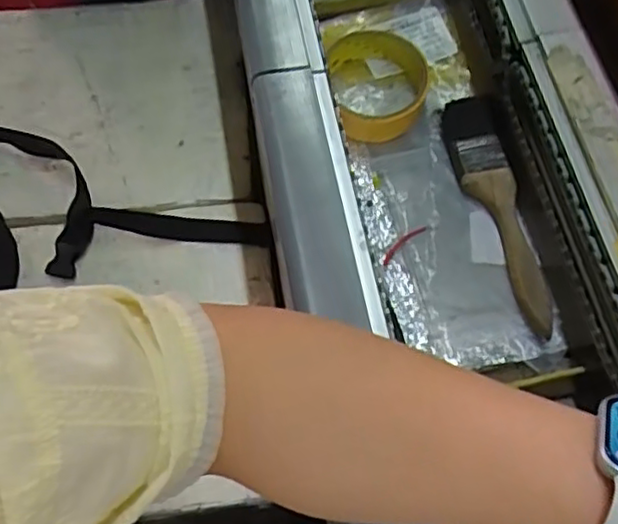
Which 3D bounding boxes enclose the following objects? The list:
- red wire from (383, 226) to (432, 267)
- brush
[{"bbox_3d":[0.070,-0.014,0.490,0.044,0.004,0.011,-38,70,2],"label":"red wire"},{"bbox_3d":[0.139,-0.041,0.486,0.036,0.020,0.199,-11,65,-5],"label":"brush"}]

